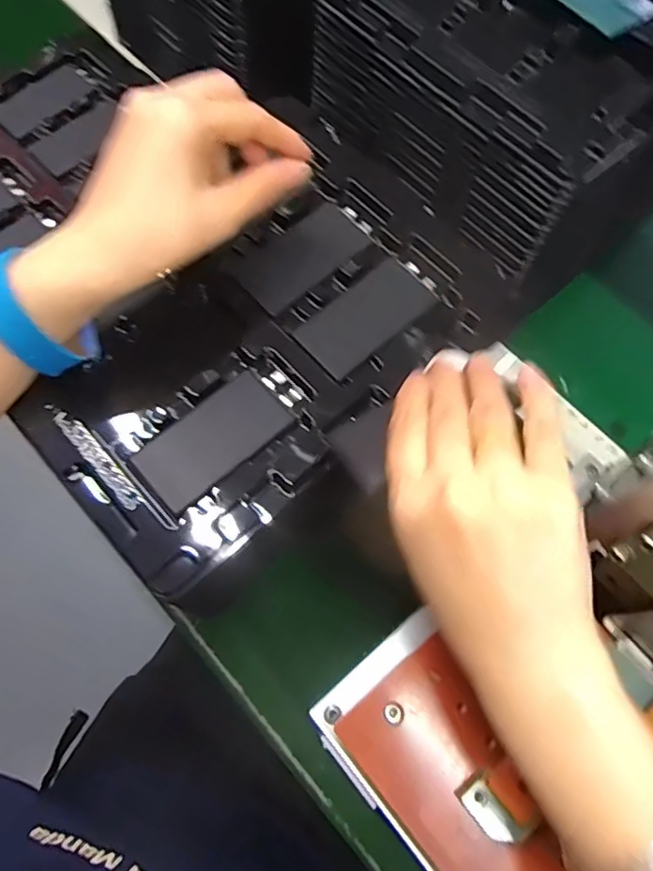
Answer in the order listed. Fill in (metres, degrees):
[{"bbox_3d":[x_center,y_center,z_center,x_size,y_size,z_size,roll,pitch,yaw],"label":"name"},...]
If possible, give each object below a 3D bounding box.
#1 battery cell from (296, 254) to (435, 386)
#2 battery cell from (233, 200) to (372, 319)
[{"bbox_3d":[0.024,-0.071,0.353,0.083,0.004,0.043,-40,75,-15],"label":"battery cell"},{"bbox_3d":[-0.015,-0.112,0.367,0.083,0.005,0.043,-40,75,-15],"label":"battery cell"}]

